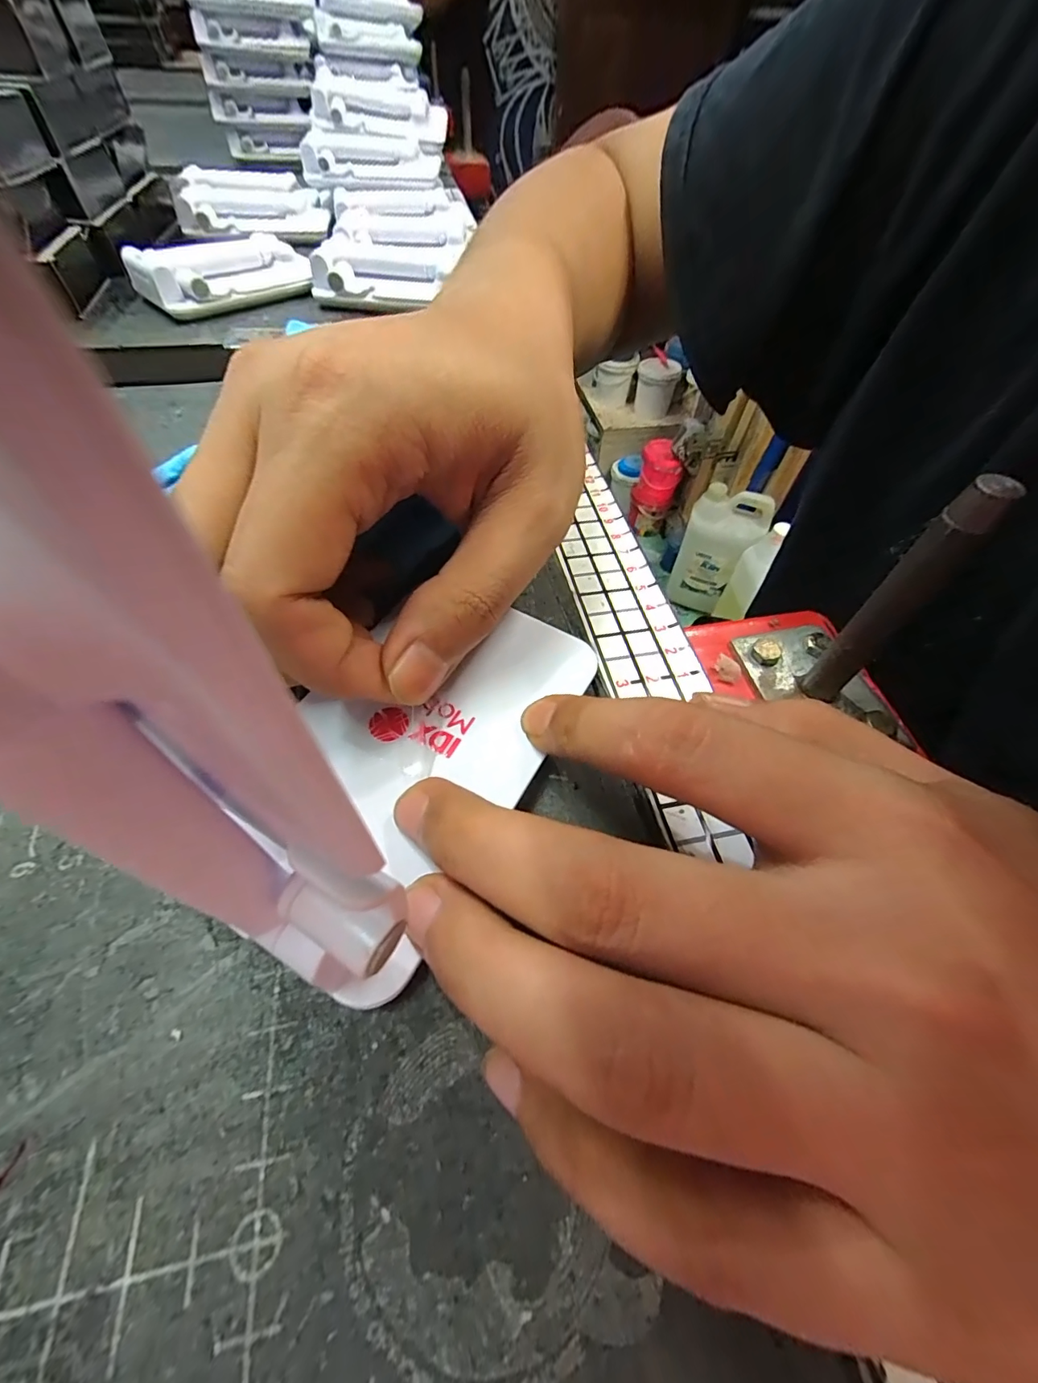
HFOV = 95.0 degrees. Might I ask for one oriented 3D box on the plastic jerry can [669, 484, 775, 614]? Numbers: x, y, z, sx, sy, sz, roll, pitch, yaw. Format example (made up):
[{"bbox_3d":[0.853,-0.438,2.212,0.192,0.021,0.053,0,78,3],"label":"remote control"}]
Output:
[{"bbox_3d":[0.483,-0.353,1.187,0.154,0.293,0.106,31,60,18],"label":"plastic jerry can"}]

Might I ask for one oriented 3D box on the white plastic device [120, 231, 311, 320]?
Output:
[{"bbox_3d":[-0.184,-0.262,0.299,0.095,0.027,0.046,-33,63,-22],"label":"white plastic device"}]

